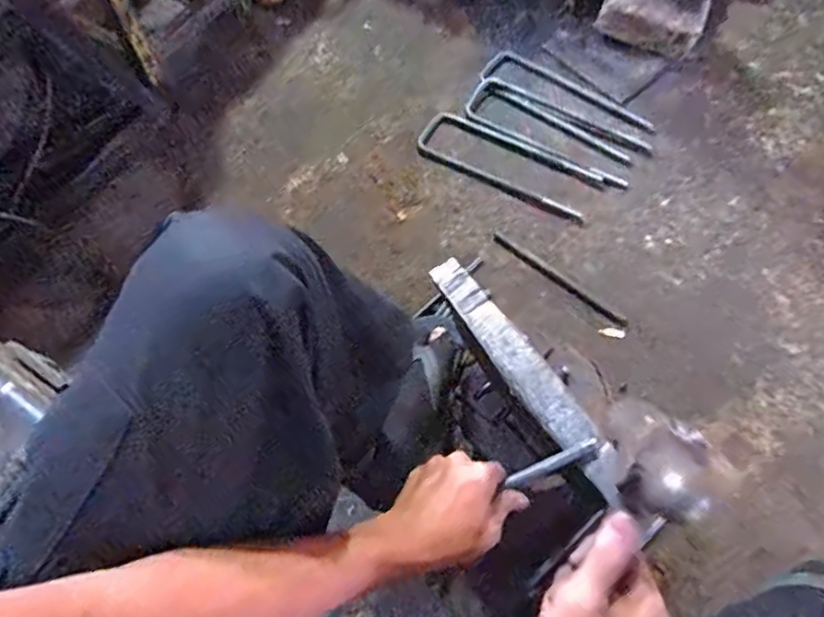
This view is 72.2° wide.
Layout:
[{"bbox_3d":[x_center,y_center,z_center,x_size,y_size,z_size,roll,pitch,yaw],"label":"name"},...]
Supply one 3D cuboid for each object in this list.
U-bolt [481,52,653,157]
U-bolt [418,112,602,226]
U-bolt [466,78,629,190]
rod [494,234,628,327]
[{"bbox_3d":[0.328,-0.431,1.171,0.378,0.011,0.091,33,72,15],"label":"U-bolt"},{"bbox_3d":[0.186,-0.285,1.119,0.363,0.017,0.128,28,71,14],"label":"U-bolt"},{"bbox_3d":[0.273,-0.348,1.138,0.360,0.012,0.104,36,73,16],"label":"U-bolt"},{"bbox_3d":[0.263,-0.053,1.016,0.276,0.011,0.019,38,74,17],"label":"rod"}]

